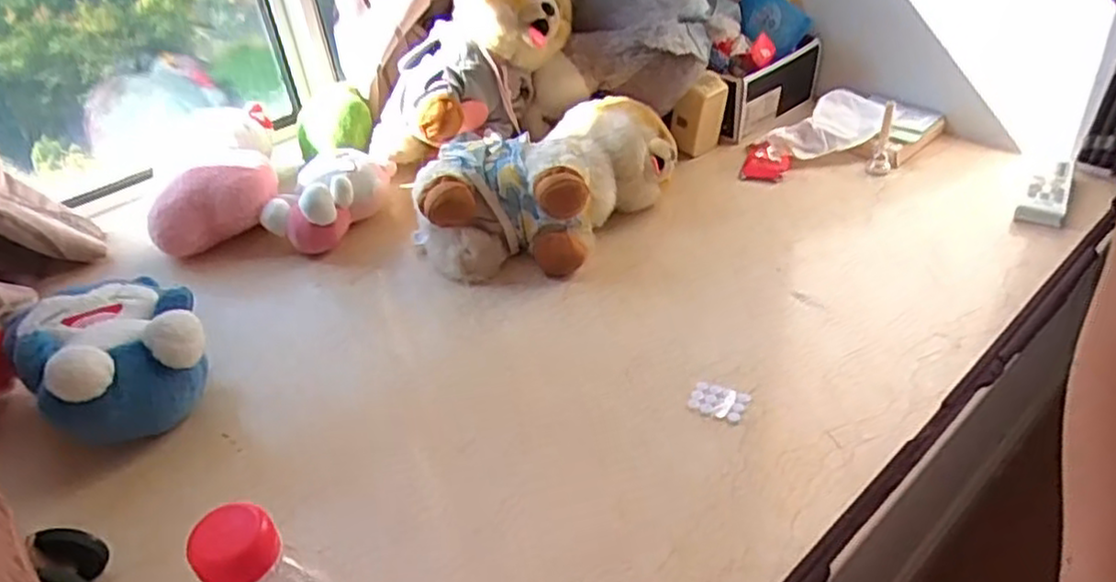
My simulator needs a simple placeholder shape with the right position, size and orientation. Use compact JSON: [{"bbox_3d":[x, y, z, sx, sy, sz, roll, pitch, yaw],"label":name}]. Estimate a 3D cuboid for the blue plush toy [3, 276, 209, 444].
[{"bbox_3d":[-0.388,0.057,0.654,0.137,0.104,0.174,-34,46,-31],"label":"blue plush toy"}]

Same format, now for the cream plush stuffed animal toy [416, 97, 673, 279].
[{"bbox_3d":[-0.018,-0.121,0.847,0.281,0.128,0.185,-34,46,-31],"label":"cream plush stuffed animal toy"}]

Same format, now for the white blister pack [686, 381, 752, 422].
[{"bbox_3d":[0.138,0.093,0.625,0.047,0.005,0.033,11,41,20],"label":"white blister pack"}]

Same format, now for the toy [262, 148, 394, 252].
[{"bbox_3d":[-0.275,-0.111,0.892,0.086,0.098,0.156,16,44,26],"label":"toy"}]

